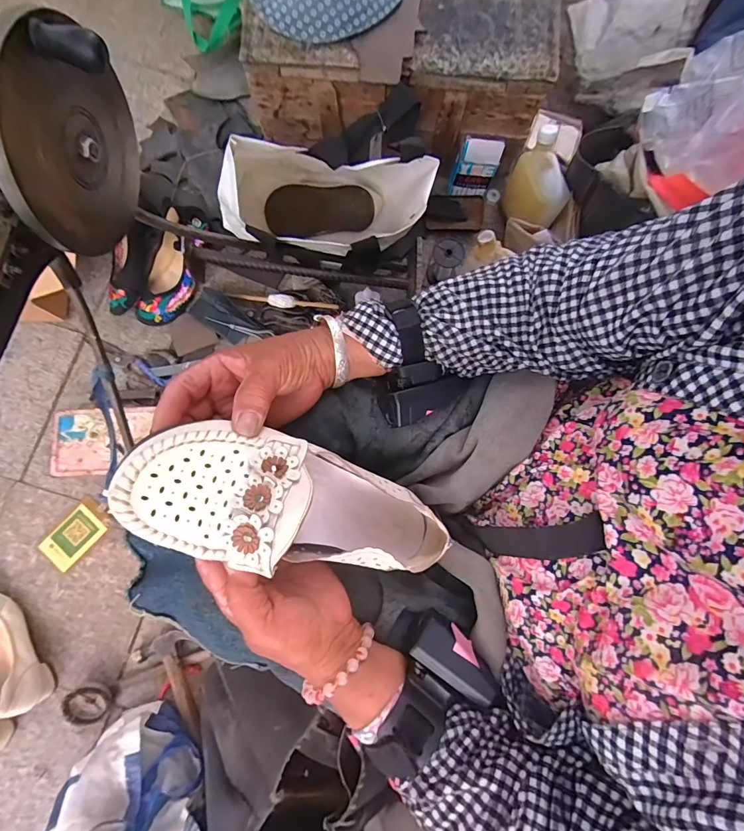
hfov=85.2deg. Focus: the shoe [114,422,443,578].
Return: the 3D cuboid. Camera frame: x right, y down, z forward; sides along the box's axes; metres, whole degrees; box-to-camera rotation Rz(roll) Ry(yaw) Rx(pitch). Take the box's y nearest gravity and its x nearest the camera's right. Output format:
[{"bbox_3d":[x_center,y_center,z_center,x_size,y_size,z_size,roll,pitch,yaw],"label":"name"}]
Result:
[{"bbox_3d":[-0.038,0.062,0.275,0.228,0.054,0.078,22,76,-35],"label":"shoe"}]

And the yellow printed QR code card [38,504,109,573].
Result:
[{"bbox_3d":[-0.519,0.213,0.703,0.067,0.005,0.097,39,78,5],"label":"yellow printed QR code card"}]

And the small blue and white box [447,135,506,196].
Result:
[{"bbox_3d":[0.175,-0.422,0.689,0.070,0.116,0.029,12,78,2],"label":"small blue and white box"}]

